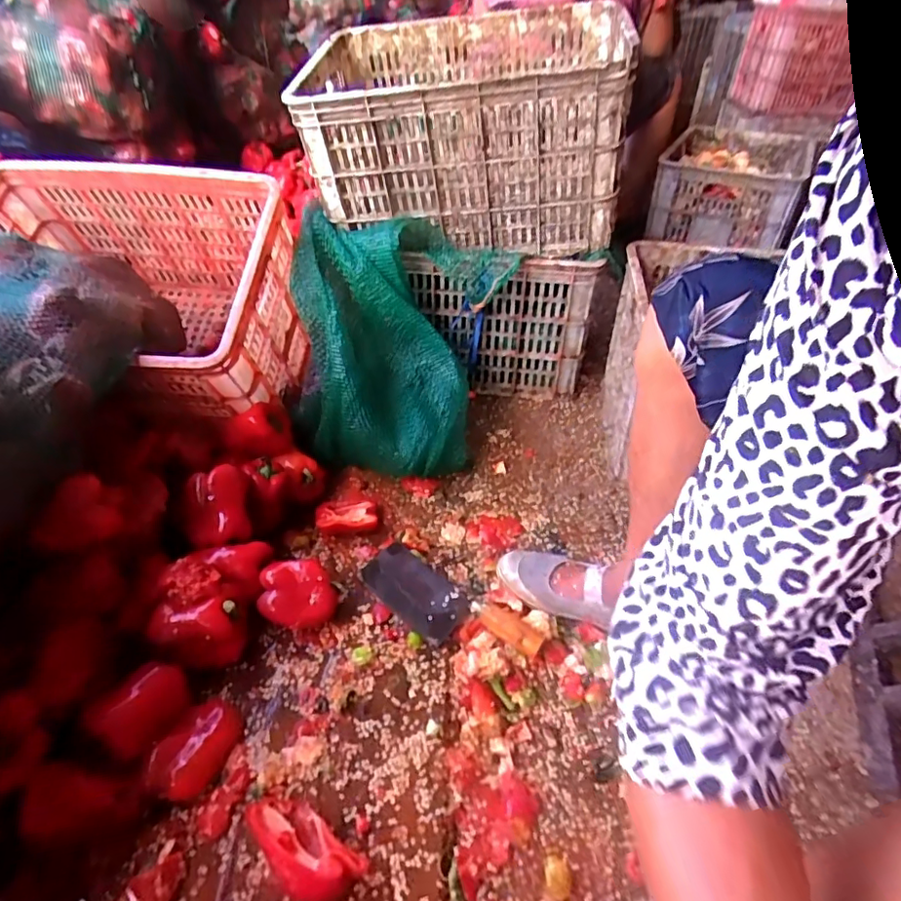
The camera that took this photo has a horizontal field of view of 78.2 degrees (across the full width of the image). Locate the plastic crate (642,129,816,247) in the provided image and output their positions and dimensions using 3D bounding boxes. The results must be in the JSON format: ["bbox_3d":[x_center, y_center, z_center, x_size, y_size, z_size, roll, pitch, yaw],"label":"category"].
[{"bbox_3d":[0.799,-0.756,1.592,0.345,0.191,0.524,22,44,21],"label":"plastic crate"}]

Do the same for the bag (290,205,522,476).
[{"bbox_3d":[-0.094,-0.168,0.929,0.357,0.316,0.312,5,40,0],"label":"bag"}]

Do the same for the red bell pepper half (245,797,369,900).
[{"bbox_3d":[-0.135,0.357,0.501,0.113,0.059,0.060,27,45,24],"label":"red bell pepper half"}]

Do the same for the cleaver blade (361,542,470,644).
[{"bbox_3d":[-0.048,0.186,0.744,0.150,0.011,0.078,34,60,28],"label":"cleaver blade"}]

